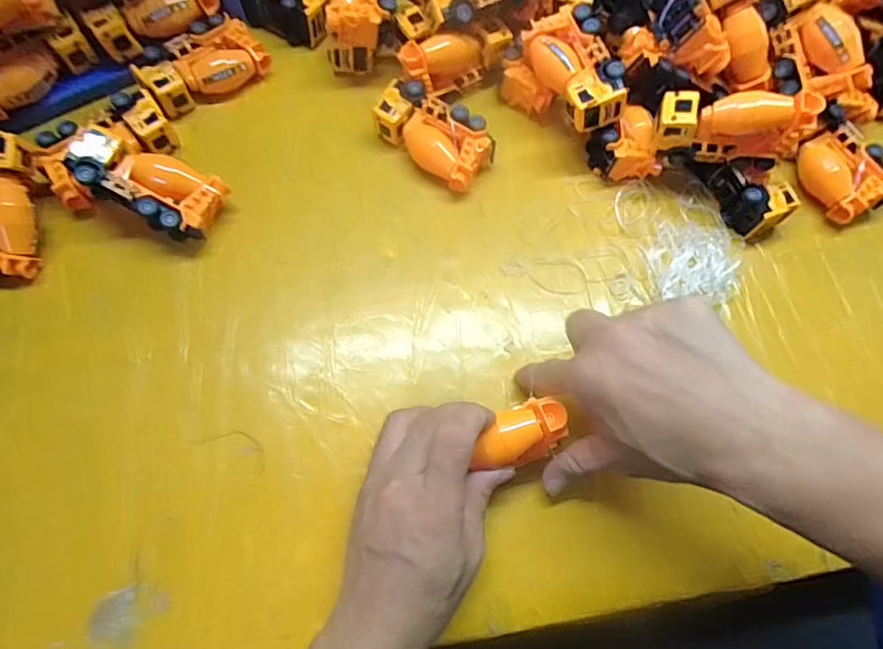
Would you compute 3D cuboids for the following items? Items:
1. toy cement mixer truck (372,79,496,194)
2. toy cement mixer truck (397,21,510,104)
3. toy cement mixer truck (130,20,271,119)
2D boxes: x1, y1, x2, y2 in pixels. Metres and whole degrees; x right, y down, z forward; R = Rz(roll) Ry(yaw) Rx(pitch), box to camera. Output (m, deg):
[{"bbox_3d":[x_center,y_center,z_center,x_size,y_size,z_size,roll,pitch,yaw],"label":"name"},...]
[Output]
[{"bbox_3d":[-0.008,-0.160,0.442,0.105,0.039,0.055,39,73,12],"label":"toy cement mixer truck"},{"bbox_3d":[0.014,-0.230,0.458,0.099,0.049,0.034,-30,73,-12],"label":"toy cement mixer truck"},{"bbox_3d":[-0.208,-0.225,0.460,0.104,0.037,0.049,-34,74,-13],"label":"toy cement mixer truck"}]

